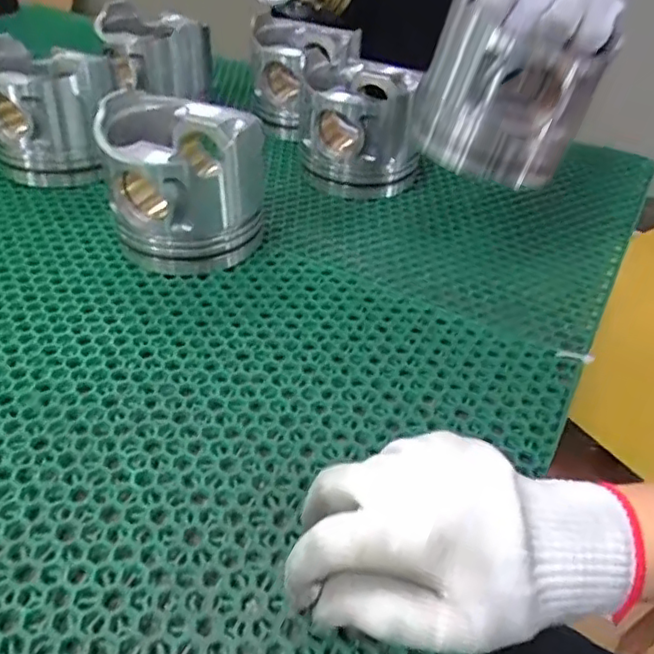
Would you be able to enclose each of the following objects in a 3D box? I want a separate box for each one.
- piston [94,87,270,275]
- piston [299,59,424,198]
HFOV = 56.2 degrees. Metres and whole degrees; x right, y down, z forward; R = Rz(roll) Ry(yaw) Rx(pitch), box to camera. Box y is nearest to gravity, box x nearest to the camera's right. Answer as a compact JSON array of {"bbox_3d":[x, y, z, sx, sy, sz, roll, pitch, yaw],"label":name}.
[{"bbox_3d":[-0.105,-0.110,0.457,0.106,0.100,0.106,-13,45,-19],"label":"piston"},{"bbox_3d":[0.033,-0.183,0.567,0.108,0.091,0.111,7,42,3],"label":"piston"}]

